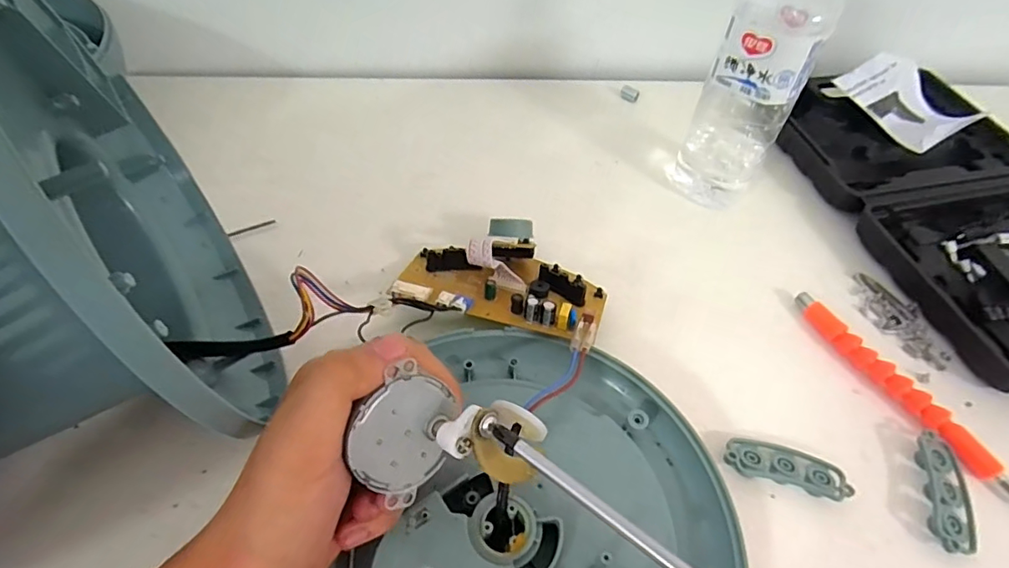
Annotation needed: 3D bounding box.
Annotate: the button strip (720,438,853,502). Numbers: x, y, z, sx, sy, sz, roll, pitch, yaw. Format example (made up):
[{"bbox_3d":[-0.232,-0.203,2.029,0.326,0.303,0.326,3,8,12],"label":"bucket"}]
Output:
[{"bbox_3d":[0.168,0.109,0.320,0.070,0.009,0.025,15,53,7],"label":"button strip"}]

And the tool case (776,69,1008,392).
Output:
[{"bbox_3d":[0.394,-0.073,0.452,0.216,0.033,0.336,-10,54,-12],"label":"tool case"}]

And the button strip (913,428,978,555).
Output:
[{"bbox_3d":[0.265,0.123,0.317,0.028,0.008,0.070,15,53,7],"label":"button strip"}]

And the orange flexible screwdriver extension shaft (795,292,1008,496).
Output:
[{"bbox_3d":[0.262,0.070,0.356,0.016,0.016,0.167,-25,58,-21],"label":"orange flexible screwdriver extension shaft"}]

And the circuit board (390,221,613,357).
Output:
[{"bbox_3d":[0.001,-0.007,0.374,0.143,0.047,0.091,18,52,9],"label":"circuit board"}]

